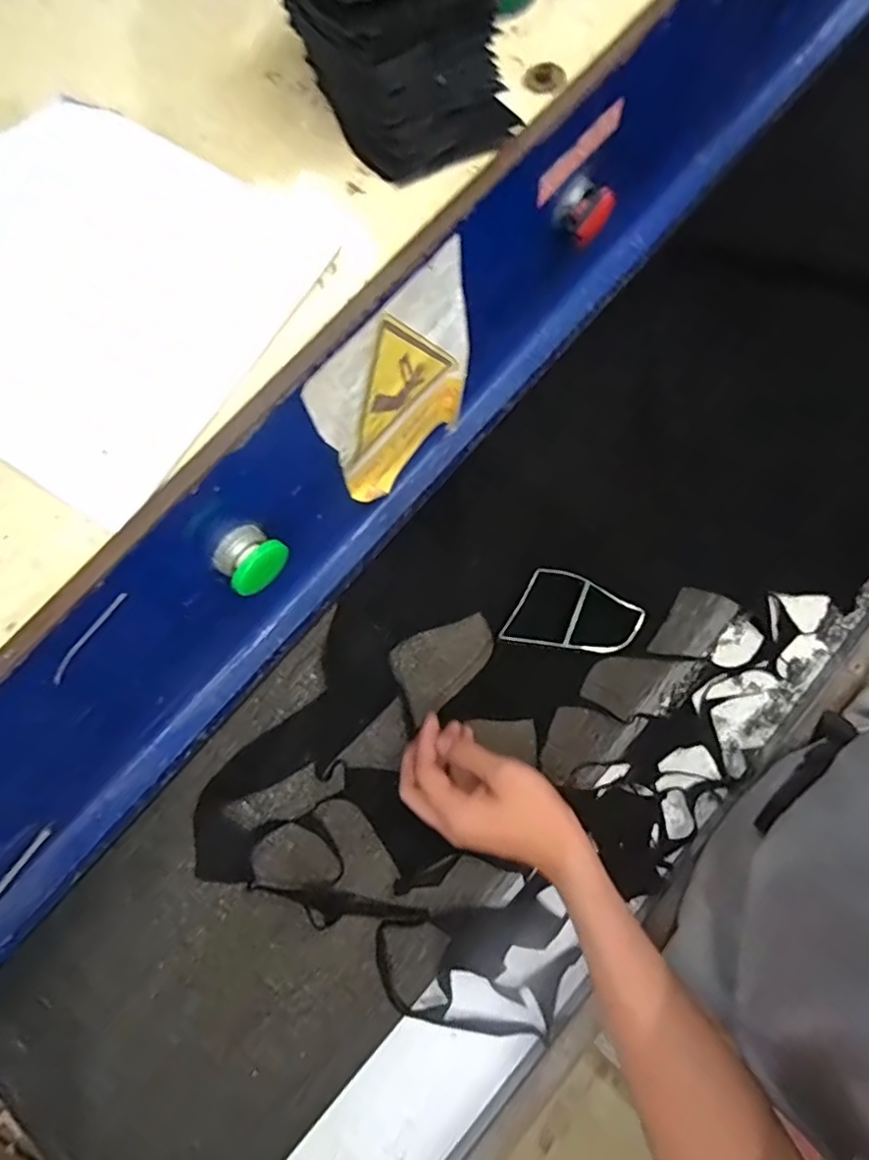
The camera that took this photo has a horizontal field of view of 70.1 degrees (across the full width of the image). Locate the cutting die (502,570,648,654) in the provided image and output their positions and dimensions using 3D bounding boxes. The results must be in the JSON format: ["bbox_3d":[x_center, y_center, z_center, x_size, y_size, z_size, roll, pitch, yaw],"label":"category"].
[{"bbox_3d":[0.122,0.042,0.555,0.104,0.037,0.089,28,79,14],"label":"cutting die"}]

